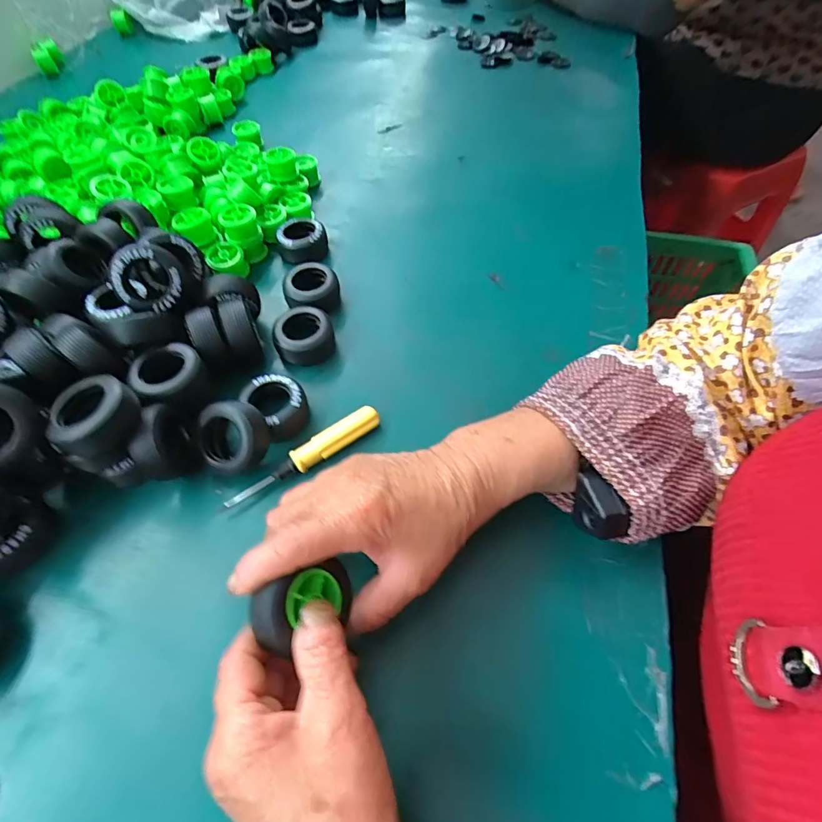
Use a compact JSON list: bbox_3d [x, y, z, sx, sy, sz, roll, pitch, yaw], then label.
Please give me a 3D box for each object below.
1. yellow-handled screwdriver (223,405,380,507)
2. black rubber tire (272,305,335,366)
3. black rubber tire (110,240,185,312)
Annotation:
[{"bbox_3d":[-0.072,0.033,0.314,0.115,0.017,0.016,-32,60,-19],"label":"yellow-handled screwdriver"},{"bbox_3d":[-0.087,-0.059,0.372,0.045,0.030,0.045,-12,56,-7],"label":"black rubber tire"},{"bbox_3d":[-0.195,-0.099,0.338,0.046,0.047,0.026,-26,24,-9],"label":"black rubber tire"}]

